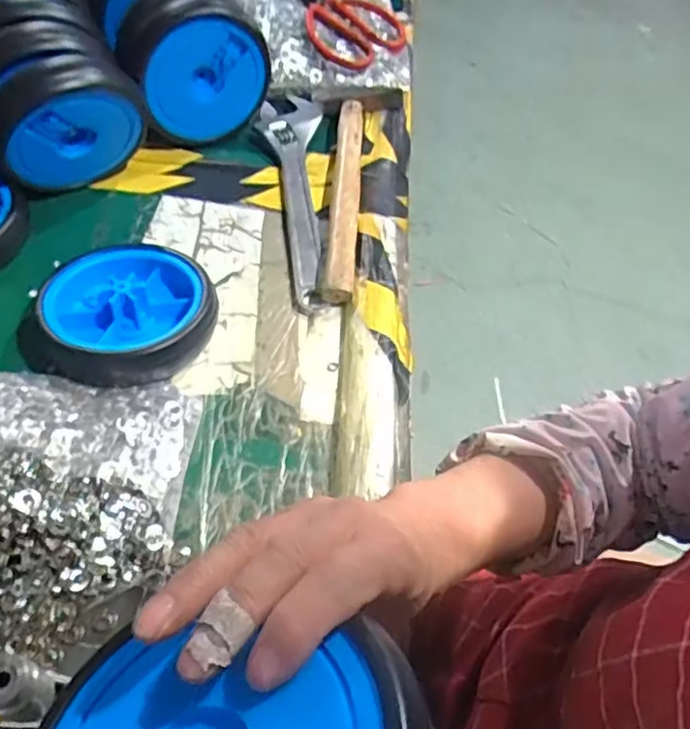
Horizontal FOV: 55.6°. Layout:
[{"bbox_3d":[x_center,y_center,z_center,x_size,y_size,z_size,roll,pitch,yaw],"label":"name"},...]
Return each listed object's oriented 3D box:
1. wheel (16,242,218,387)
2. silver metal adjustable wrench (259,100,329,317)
[{"bbox_3d":[-0.172,-0.039,0.506,0.139,0.044,0.124,-14,56,-14],"label":"wheel"},{"bbox_3d":[-0.048,-0.166,0.627,0.059,0.026,0.287,-2,54,-6],"label":"silver metal adjustable wrench"}]

